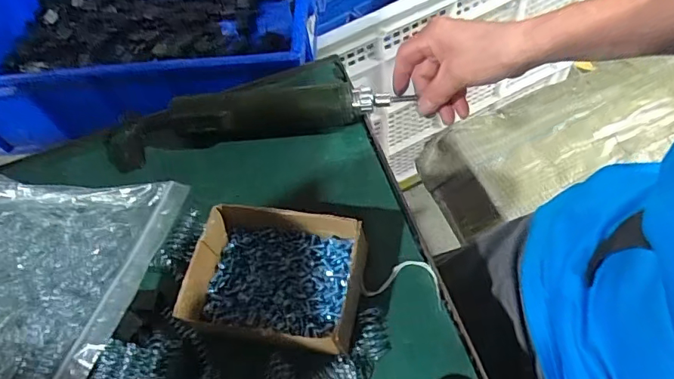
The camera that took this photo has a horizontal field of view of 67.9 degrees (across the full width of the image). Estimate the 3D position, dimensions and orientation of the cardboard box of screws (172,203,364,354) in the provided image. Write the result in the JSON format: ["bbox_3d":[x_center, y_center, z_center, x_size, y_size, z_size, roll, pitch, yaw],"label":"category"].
[{"bbox_3d":[-0.053,0.067,0.398,0.144,0.047,0.106,7,59,12],"label":"cardboard box of screws"}]

